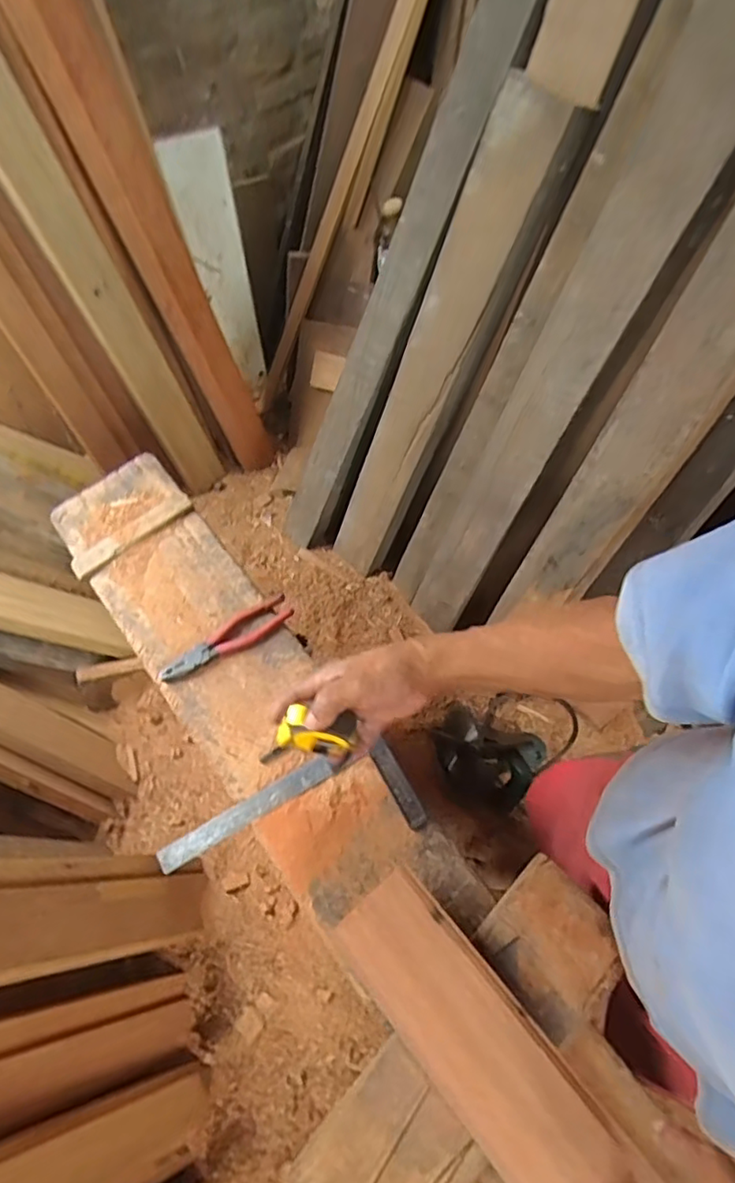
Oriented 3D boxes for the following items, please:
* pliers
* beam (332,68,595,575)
[{"bbox_3d":[-0.187,0.067,0.810,0.189,0.024,0.051,-34,69,-15],"label":"pliers"},{"bbox_3d":[0.113,-0.382,1.152,0.103,0.971,0.119,-26,65,-36],"label":"beam"}]

